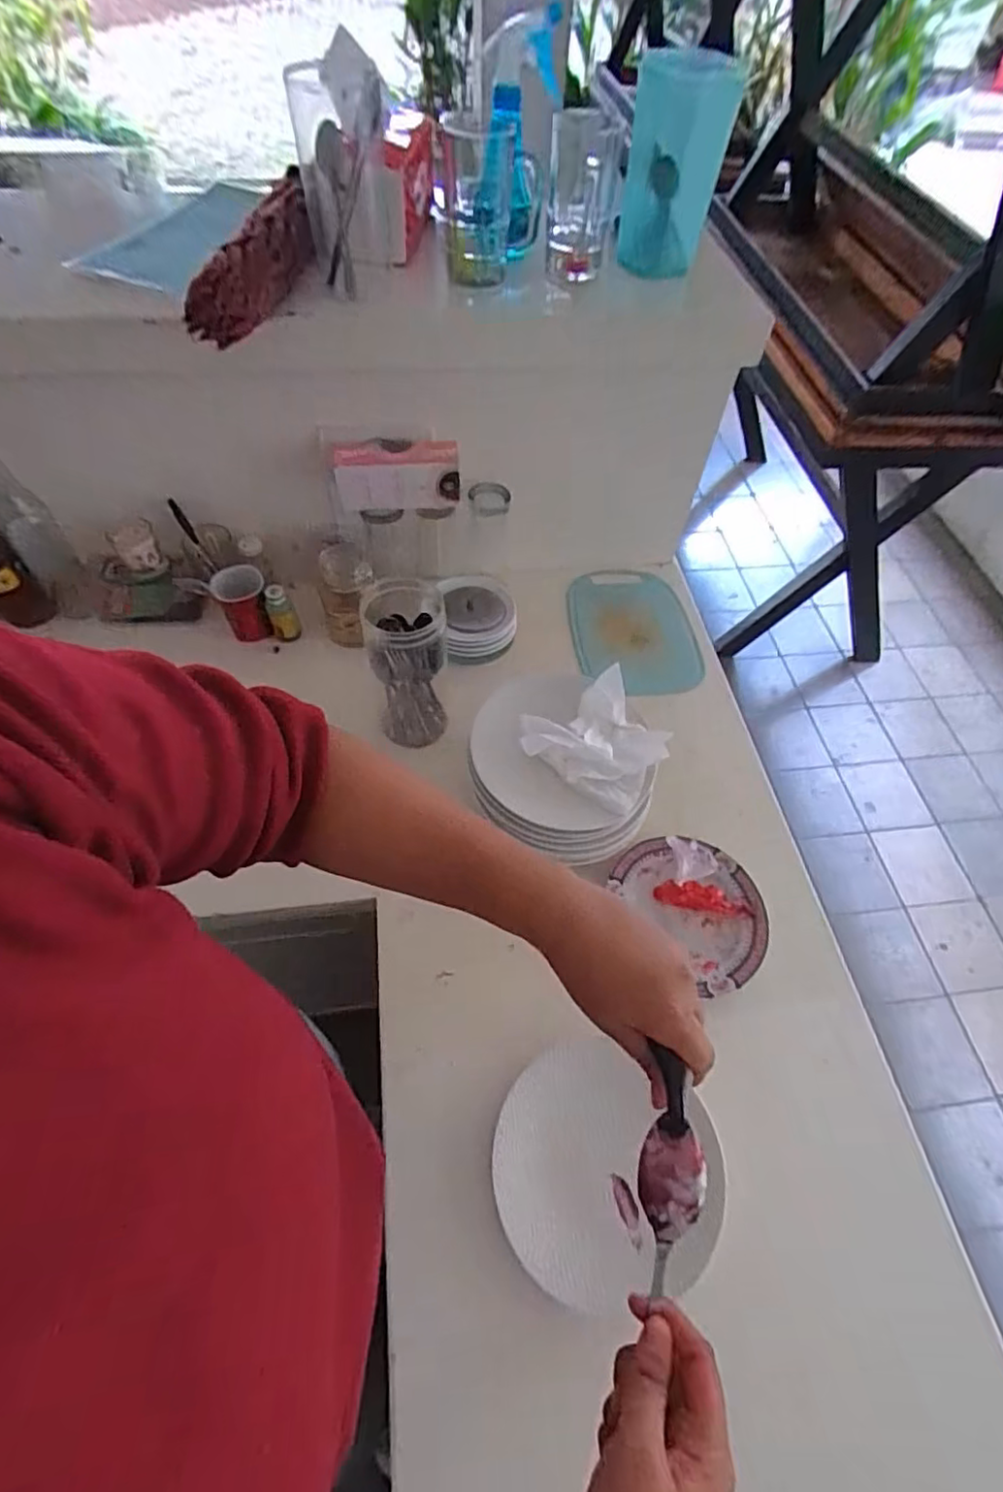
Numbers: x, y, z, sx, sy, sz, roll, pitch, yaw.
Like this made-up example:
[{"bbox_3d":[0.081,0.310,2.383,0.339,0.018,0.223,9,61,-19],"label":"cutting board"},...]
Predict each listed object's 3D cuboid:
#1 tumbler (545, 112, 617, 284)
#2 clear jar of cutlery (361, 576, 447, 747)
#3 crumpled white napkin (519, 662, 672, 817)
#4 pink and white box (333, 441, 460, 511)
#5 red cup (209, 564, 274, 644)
[{"bbox_3d":[0.086,-0.600,0.672,0.068,0.132,0.072,6,57,1],"label":"tumbler"},{"bbox_3d":[-0.105,-0.095,0.723,0.085,0.183,0.086,-2,57,-4],"label":"clear jar of cutlery"},{"bbox_3d":[0.114,-0.006,0.666,0.149,0.045,0.132,-35,63,-21],"label":"crumpled white napkin"},{"bbox_3d":[-0.128,-0.333,0.756,0.147,0.063,0.049,-5,58,-7],"label":"pink and white box"},{"bbox_3d":[-0.349,-0.193,0.831,0.061,0.071,0.080,-13,59,-11],"label":"red cup"}]

